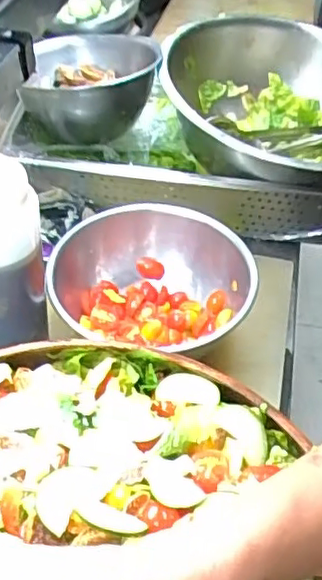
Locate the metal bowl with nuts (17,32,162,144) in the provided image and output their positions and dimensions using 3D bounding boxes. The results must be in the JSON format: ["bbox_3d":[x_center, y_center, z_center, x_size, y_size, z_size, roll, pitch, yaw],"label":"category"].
[{"bbox_3d":[-0.095,-0.258,0.782,0.159,0.087,0.168,0,44,0],"label":"metal bowl with nuts"}]

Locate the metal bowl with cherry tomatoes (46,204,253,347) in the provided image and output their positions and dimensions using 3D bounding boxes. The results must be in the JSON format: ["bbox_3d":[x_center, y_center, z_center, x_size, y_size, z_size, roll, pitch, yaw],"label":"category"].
[{"bbox_3d":[-0.012,0.000,0.615,0.195,0.087,0.160,-11,45,-12],"label":"metal bowl with cherry tomatoes"}]

